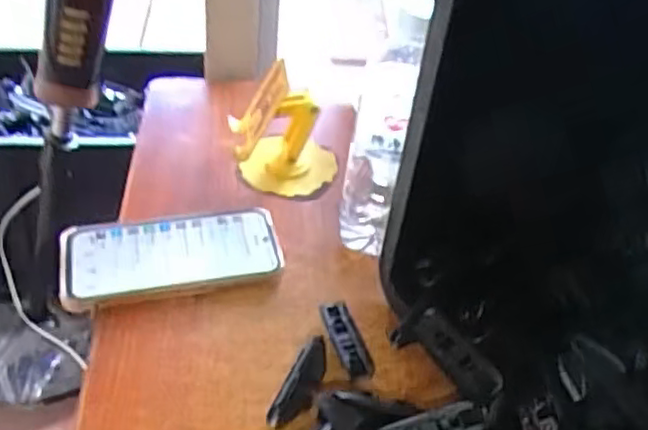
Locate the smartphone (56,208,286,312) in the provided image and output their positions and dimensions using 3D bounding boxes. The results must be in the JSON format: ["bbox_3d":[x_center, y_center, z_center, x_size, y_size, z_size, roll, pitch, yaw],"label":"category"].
[{"bbox_3d":[-0.122,0.032,0.544,0.168,0.016,0.080,-8,45,-16],"label":"smartphone"}]

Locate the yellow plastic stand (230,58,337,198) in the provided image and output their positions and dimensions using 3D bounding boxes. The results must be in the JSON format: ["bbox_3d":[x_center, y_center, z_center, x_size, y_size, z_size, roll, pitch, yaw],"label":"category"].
[{"bbox_3d":[-0.036,-0.080,0.621,0.100,0.110,0.085,2,43,-5],"label":"yellow plastic stand"}]

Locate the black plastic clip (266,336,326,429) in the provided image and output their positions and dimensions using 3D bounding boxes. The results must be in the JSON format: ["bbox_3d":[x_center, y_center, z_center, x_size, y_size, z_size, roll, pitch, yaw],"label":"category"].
[{"bbox_3d":[-0.016,0.116,0.470,0.023,0.009,0.072,20,44,14],"label":"black plastic clip"}]

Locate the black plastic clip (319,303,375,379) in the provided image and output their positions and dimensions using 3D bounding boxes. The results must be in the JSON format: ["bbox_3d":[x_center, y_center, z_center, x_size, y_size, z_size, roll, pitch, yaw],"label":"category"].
[{"bbox_3d":[0.017,0.091,0.492,0.019,0.013,0.067,-11,46,-18],"label":"black plastic clip"}]

